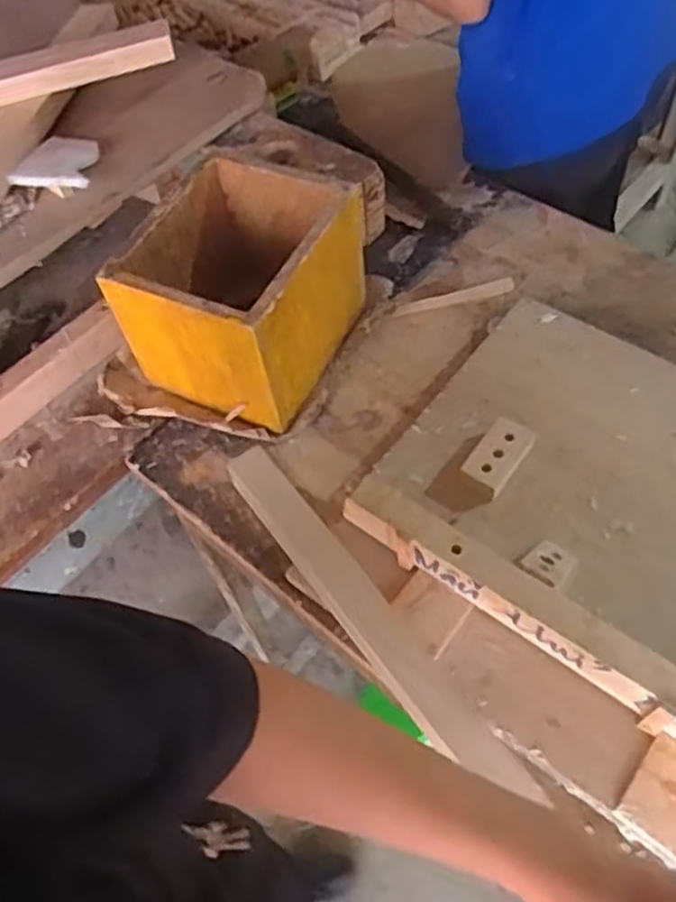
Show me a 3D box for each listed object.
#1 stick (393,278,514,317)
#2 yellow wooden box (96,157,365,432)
[{"bbox_3d":[0.141,-0.185,0.858,0.145,0.009,0.020,-14,61,-5],"label":"stick"},{"bbox_3d":[-0.096,-0.166,0.762,0.188,0.178,0.207,23,62,18],"label":"yellow wooden box"}]

